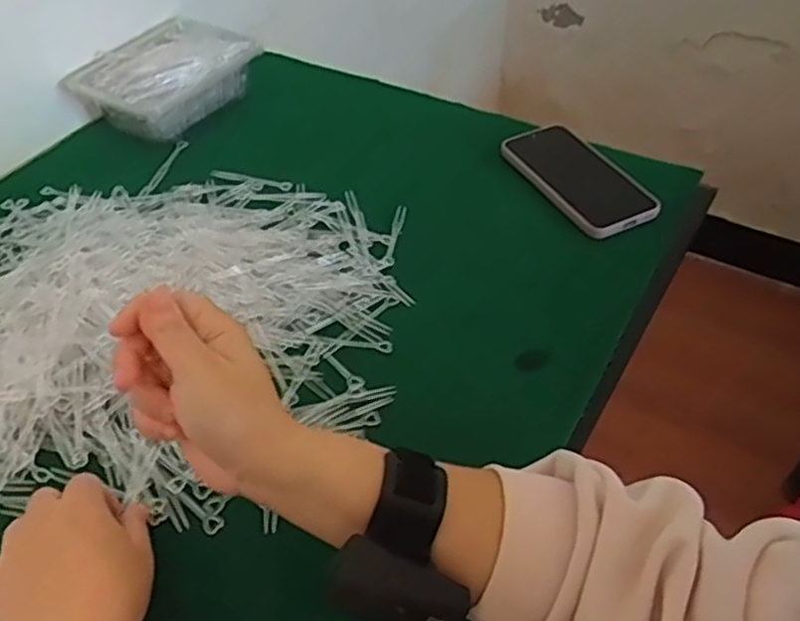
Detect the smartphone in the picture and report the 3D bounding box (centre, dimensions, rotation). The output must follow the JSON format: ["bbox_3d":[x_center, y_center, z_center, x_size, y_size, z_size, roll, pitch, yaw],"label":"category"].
[{"bbox_3d":[0.173,-0.132,0.708,0.088,0.017,0.168,-21,48,-18],"label":"smartphone"}]

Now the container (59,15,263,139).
[{"bbox_3d":[-0.251,-0.255,0.805,0.131,0.069,0.185,24,50,23],"label":"container"}]

